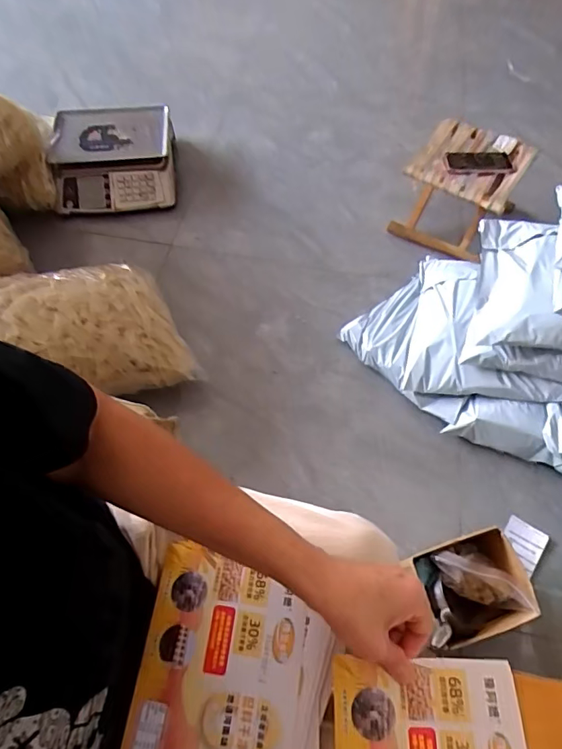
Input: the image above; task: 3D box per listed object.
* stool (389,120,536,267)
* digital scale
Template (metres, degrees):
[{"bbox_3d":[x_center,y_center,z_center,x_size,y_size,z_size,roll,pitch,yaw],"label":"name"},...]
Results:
[{"bbox_3d":[0.462,-0.468,1.255,0.256,0.263,0.245,32,65,16],"label":"stool"},{"bbox_3d":[-0.486,-0.626,1.392,0.330,0.146,0.315,-7,61,-4],"label":"digital scale"}]

